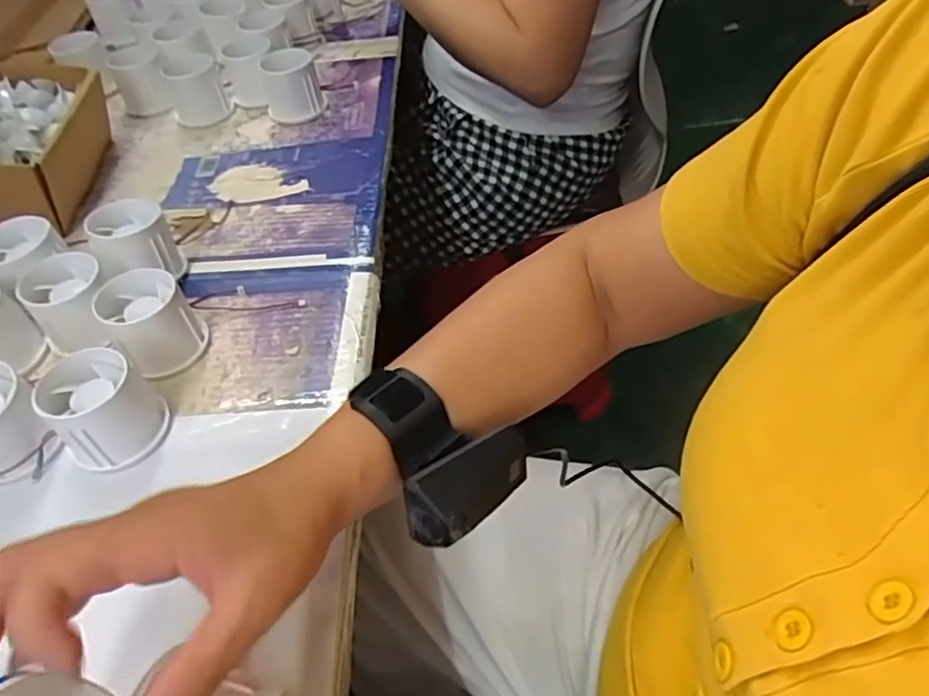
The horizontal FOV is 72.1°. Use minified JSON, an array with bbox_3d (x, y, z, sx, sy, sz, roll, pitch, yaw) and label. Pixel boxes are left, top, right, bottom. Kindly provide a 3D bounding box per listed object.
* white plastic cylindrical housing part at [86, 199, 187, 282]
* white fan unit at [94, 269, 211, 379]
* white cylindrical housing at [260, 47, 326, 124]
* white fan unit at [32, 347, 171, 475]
[{"bbox_3d":[-0.241,-0.074,0.472,0.052,0.054,0.053,-29,53,-18],"label":"white plastic cylindrical housing part"},{"bbox_3d":[-0.204,-0.016,0.420,0.050,0.053,0.048,-31,54,-20],"label":"white fan unit"},{"bbox_3d":[-0.169,-0.256,0.624,0.051,0.053,0.051,-3,49,3],"label":"white cylindrical housing"},{"bbox_3d":[-0.213,0.037,0.375,0.053,0.051,0.055,28,58,26],"label":"white fan unit"}]

